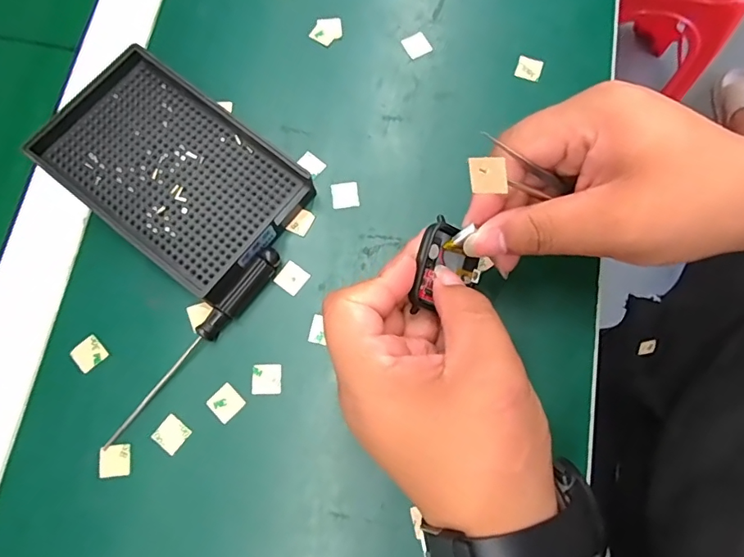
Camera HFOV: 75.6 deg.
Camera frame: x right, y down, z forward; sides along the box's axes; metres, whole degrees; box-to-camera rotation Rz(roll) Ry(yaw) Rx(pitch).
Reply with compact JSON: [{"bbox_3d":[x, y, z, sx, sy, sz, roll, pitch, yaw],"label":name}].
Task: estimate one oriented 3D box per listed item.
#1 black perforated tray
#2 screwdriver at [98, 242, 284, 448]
[{"bbox_3d":[-0.114,-0.061,0.275,0.141,0.025,0.090,35,78,8],"label":"black perforated tray"},{"bbox_3d":[-0.093,0.034,0.257,0.010,0.013,0.127,39,79,9],"label":"screwdriver"}]

